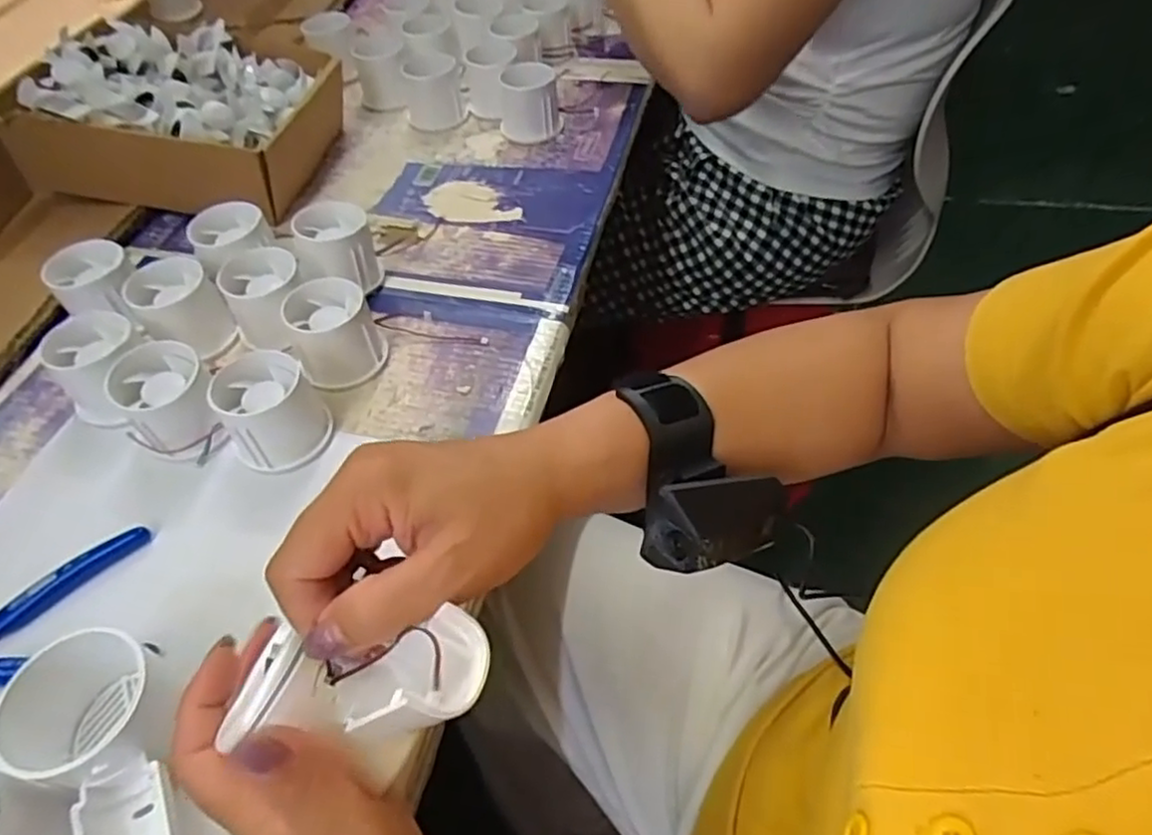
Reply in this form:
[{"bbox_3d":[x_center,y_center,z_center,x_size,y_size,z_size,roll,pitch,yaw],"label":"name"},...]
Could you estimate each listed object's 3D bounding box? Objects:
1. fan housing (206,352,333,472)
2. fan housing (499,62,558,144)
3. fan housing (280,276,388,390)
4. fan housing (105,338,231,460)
[{"bbox_3d":[-0.181,-0.004,0.409,0.055,0.048,0.055,-30,56,-19],"label":"fan housing"},{"bbox_3d":[-0.043,-0.291,0.630,0.055,0.052,0.051,-6,51,-1],"label":"fan housing"},{"bbox_3d":[-0.157,-0.054,0.447,0.052,0.051,0.050,-2,51,2],"label":"fan housing"},{"bbox_3d":[-0.241,-0.007,0.409,0.051,0.054,0.053,-30,56,-19],"label":"fan housing"}]

